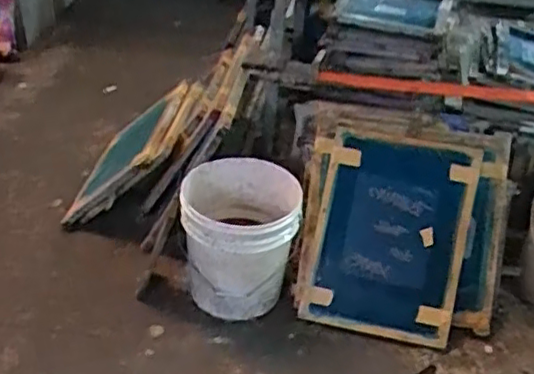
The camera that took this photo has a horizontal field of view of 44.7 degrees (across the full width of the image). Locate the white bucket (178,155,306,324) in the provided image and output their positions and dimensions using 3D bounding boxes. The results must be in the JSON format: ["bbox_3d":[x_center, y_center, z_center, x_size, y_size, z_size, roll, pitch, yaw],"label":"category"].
[{"bbox_3d":[-0.081,0.129,1.854,0.339,0.323,0.365,4,35,0],"label":"white bucket"}]

